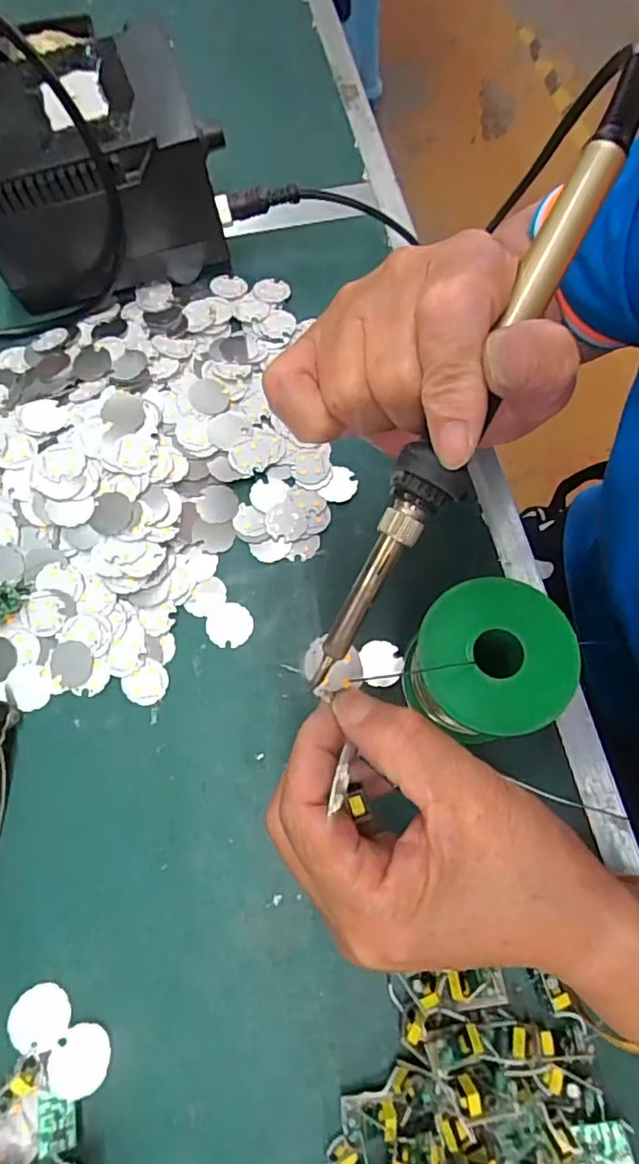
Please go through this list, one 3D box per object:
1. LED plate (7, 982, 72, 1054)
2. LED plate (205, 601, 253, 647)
[{"bbox_3d":[-0.127,0.198,0.267,0.027,0.004,0.025,0,52,0],"label":"LED plate"},{"bbox_3d":[-0.050,0.023,0.327,0.026,0.004,0.025,0,71,-1],"label":"LED plate"}]

